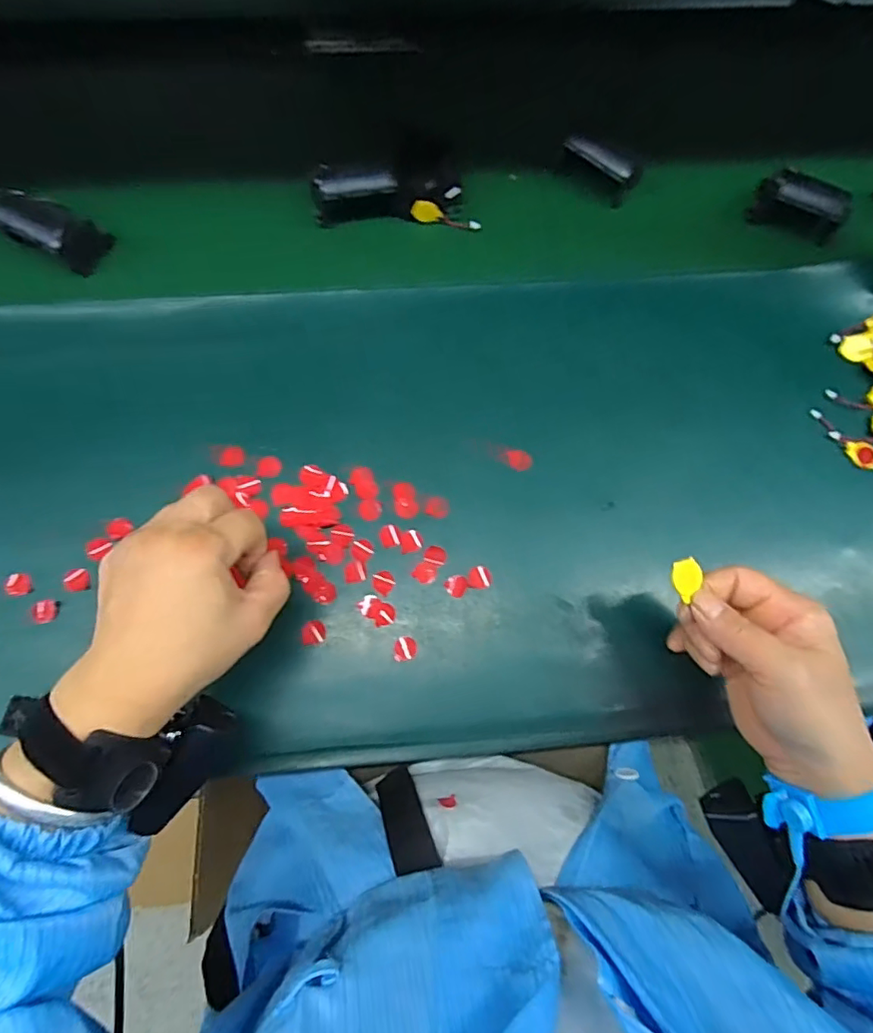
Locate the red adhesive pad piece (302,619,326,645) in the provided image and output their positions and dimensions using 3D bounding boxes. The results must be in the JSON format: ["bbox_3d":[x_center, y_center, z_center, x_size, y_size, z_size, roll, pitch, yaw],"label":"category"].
[{"bbox_3d":[-0.084,0.079,0.369,0.015,0.004,0.016,-6,73,-4],"label":"red adhesive pad piece"}]

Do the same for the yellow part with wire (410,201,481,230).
[{"bbox_3d":[0.009,-0.261,0.469,0.060,0.019,0.010,11,72,1],"label":"yellow part with wire"}]

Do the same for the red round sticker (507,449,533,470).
[{"bbox_3d":[0.063,-0.043,0.408,0.018,0.004,0.017,1,72,-2],"label":"red round sticker"}]

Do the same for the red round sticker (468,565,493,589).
[{"bbox_3d":[0.031,0.043,0.383,0.017,0.004,0.016,1,72,-2],"label":"red round sticker"}]

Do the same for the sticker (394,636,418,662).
[{"bbox_3d":[-0.021,0.090,0.370,0.015,0.004,0.016,2,79,-8],"label":"sticker"}]

